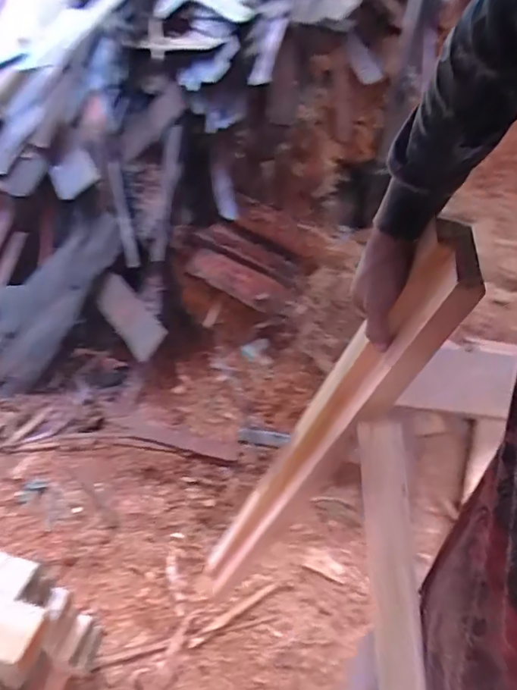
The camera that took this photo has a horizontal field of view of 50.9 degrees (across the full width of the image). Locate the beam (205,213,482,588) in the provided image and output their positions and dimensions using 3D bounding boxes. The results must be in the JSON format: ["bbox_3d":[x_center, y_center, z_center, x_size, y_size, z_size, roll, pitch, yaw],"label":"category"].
[{"bbox_3d":[0.060,0.167,0.773,0.058,0.795,0.076,29,47,3],"label":"beam"}]

